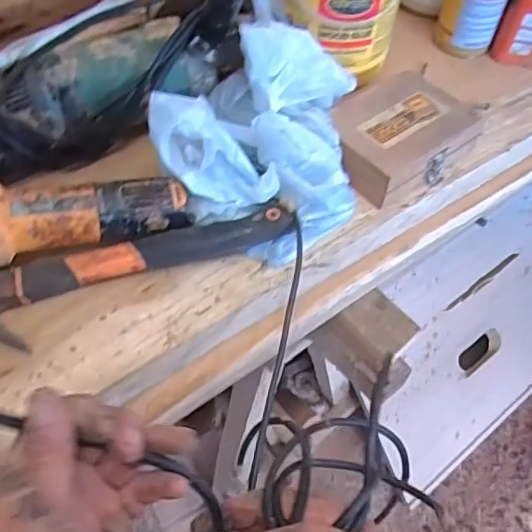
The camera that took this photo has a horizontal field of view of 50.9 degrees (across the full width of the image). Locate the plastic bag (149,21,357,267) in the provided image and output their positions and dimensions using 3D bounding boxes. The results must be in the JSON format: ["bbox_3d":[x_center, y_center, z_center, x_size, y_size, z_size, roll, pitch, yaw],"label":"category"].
[{"bbox_3d":[0.012,-0.141,0.604,0.199,0.128,0.230,26,59,15],"label":"plastic bag"}]

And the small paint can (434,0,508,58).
[{"bbox_3d":[0.291,-0.361,0.792,0.078,0.107,0.073,1,56,-1],"label":"small paint can"}]

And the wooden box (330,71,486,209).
[{"bbox_3d":[0.153,-0.155,0.657,0.171,0.047,0.133,-32,63,-21],"label":"wooden box"}]

